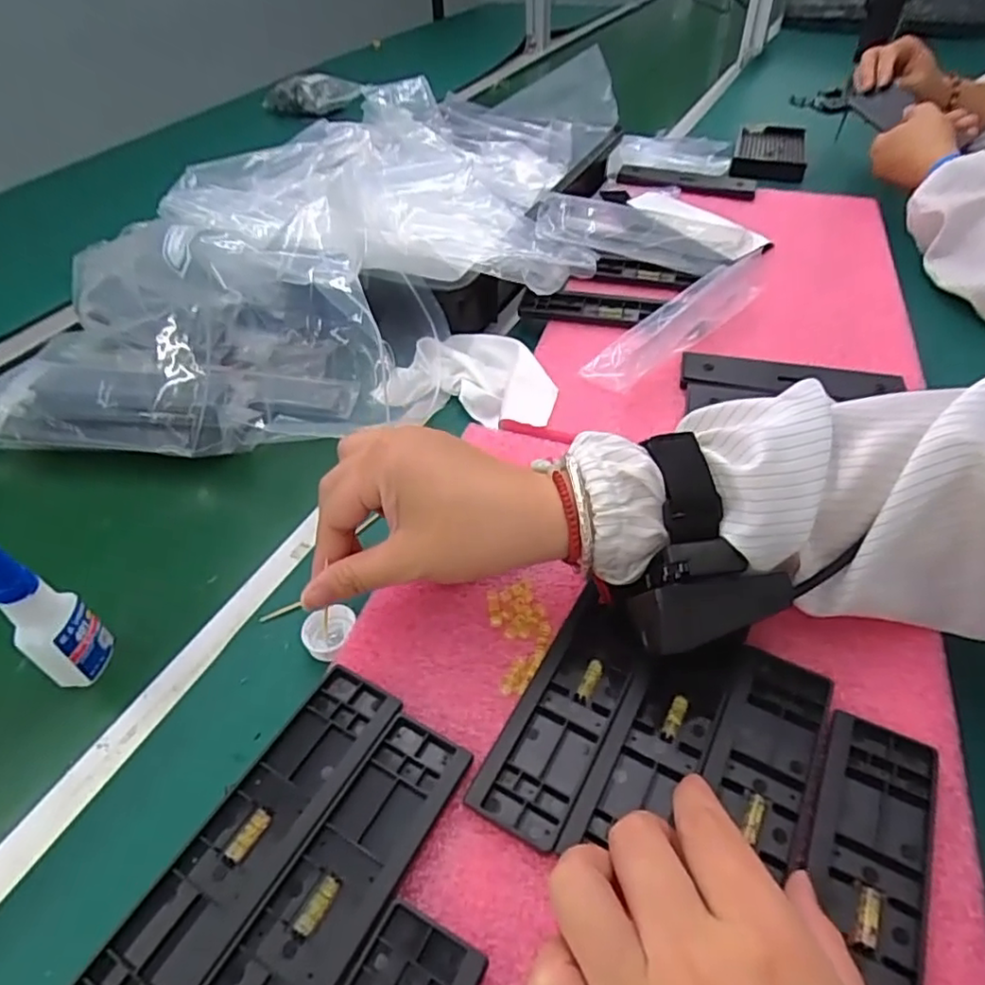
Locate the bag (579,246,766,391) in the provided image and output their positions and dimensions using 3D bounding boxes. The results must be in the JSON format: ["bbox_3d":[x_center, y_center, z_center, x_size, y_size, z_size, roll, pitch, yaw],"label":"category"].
[{"bbox_3d":[0.168,-0.151,0.529,0.047,0.018,0.241,34,55,30],"label":"bag"}]

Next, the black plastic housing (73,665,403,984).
[{"bbox_3d":[-0.101,0.146,0.265,0.044,0.008,0.157,22,50,22],"label":"black plastic housing"}]

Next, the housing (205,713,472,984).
[{"bbox_3d":[-0.067,0.164,0.247,0.041,0.007,0.157,22,50,22],"label":"housing"}]

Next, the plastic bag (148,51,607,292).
[{"bbox_3d":[-0.066,-0.350,0.679,0.370,0.096,0.474,7,46,9],"label":"plastic bag"}]

